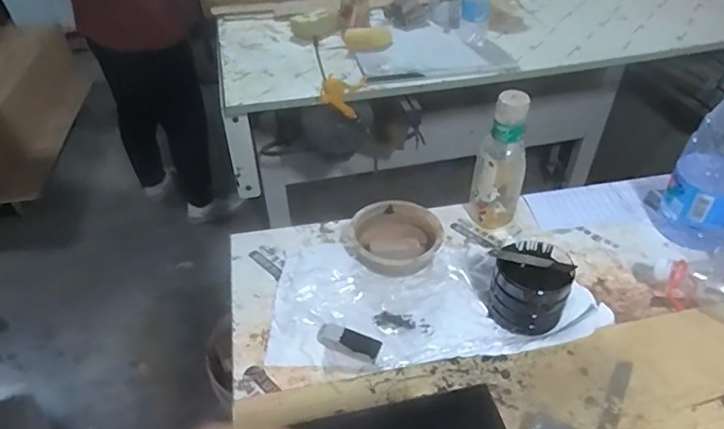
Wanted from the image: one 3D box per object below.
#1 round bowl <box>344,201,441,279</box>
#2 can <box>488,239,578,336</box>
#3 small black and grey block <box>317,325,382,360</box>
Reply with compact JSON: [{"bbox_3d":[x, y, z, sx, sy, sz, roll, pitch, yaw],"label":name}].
[{"bbox_3d":[0.048,0.031,0.731,0.126,0.032,0.120,1,43,-1],"label":"round bowl"},{"bbox_3d":[0.205,0.087,0.630,0.090,0.088,0.100,22,47,21],"label":"can"},{"bbox_3d":[-0.016,0.149,0.609,0.076,0.016,0.027,13,44,12],"label":"small black and grey block"}]

